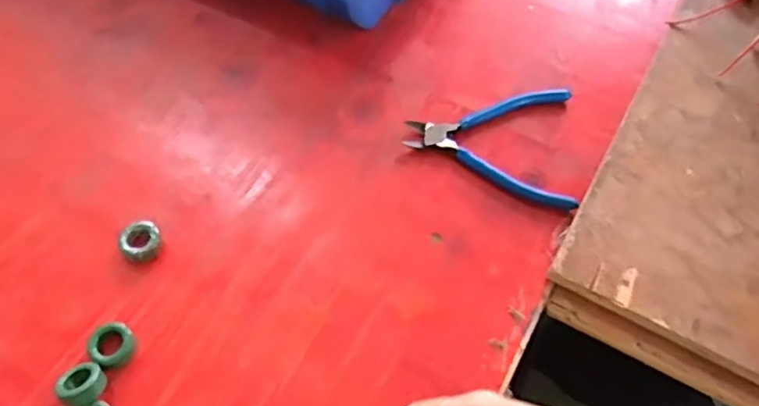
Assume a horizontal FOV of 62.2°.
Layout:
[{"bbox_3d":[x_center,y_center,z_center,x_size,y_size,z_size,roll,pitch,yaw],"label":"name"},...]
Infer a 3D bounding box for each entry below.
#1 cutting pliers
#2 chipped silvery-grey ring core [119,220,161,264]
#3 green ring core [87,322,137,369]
[{"bbox_3d":[0.093,-0.052,0.534,0.138,0.013,0.116,3,58,4],"label":"cutting pliers"},{"bbox_3d":[-0.187,0.029,0.493,0.030,0.017,0.032,-24,60,-12],"label":"chipped silvery-grey ring core"},{"bbox_3d":[-0.189,0.101,0.446,0.029,0.012,0.031,-1,58,2],"label":"green ring core"}]

